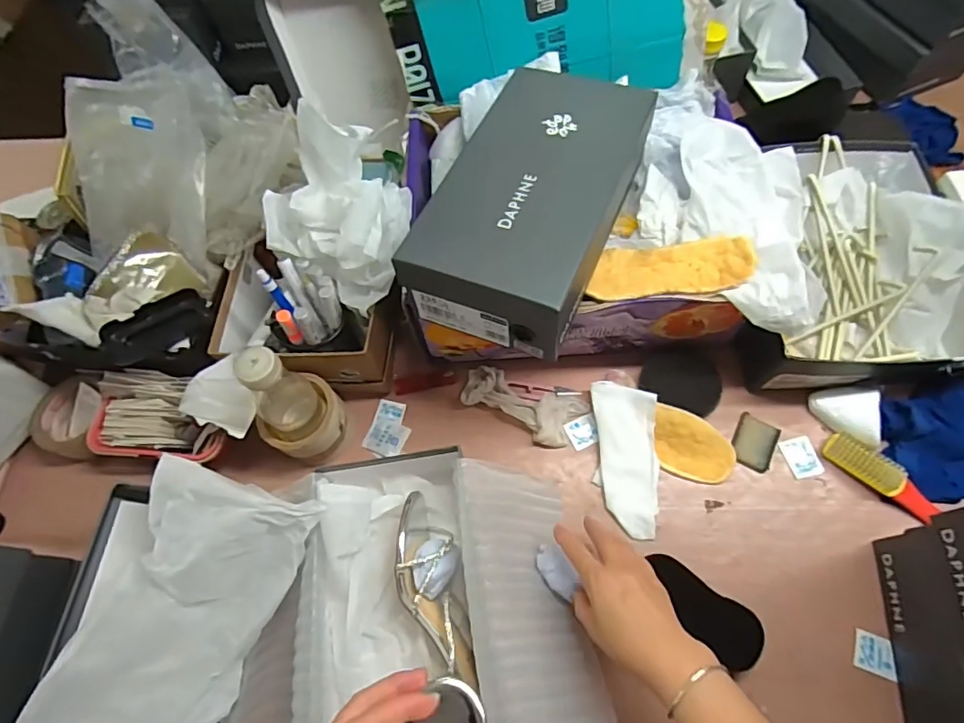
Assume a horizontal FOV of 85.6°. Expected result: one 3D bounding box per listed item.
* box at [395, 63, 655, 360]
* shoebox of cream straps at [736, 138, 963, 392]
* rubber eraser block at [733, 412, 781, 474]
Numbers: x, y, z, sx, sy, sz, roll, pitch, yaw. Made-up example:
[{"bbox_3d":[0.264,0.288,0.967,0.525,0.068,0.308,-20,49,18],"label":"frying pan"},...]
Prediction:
[{"bbox_3d":[0.054,-0.169,0.532,0.160,0.087,0.299,21,68,13],"label":"box"},{"bbox_3d":[0.448,-0.133,0.646,0.259,0.108,0.335,3,65,5],"label":"shoebox of cream straps"},{"bbox_3d":[0.322,0.094,0.610,0.046,0.012,0.063,27,70,15],"label":"rubber eraser block"}]

